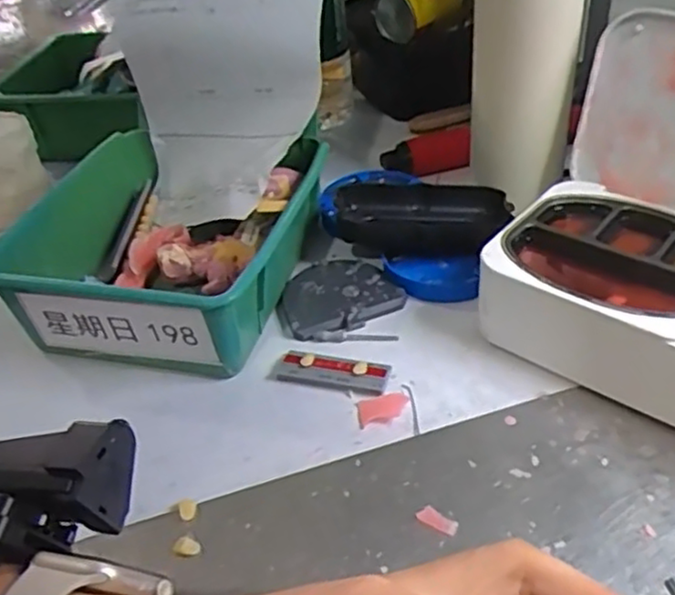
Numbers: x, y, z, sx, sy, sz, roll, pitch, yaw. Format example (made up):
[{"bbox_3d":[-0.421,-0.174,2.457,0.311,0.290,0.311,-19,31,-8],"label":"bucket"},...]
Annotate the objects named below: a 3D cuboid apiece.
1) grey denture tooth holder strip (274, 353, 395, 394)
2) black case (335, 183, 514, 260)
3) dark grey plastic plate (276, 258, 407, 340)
[{"bbox_3d":[-0.003,0.040,0.382,0.063,0.007,0.019,7,41,14],"label":"grey denture tooth holder strip"},{"bbox_3d":[0.057,-0.053,0.462,0.110,0.033,0.051,-1,39,4],"label":"black case"},{"bbox_3d":[0.000,-0.002,0.430,0.074,0.005,0.058,-13,40,-10],"label":"dark grey plastic plate"}]

